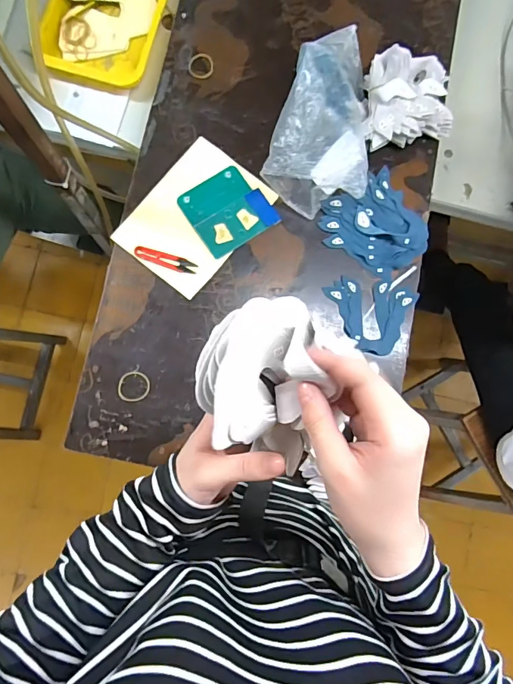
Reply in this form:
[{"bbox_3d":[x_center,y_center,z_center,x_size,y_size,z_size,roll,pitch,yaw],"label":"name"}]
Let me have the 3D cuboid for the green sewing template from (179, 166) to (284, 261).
[{"bbox_3d":[-0.048,-0.219,0.710,0.125,0.004,0.121,-35,87,-9],"label":"green sewing template"}]

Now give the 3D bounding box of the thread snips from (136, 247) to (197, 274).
[{"bbox_3d":[-0.145,-0.131,0.691,0.099,0.004,0.022,16,81,-3],"label":"thread snips"}]

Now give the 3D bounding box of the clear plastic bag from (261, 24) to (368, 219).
[{"bbox_3d":[0.122,-0.363,0.700,0.154,0.096,0.290,18,81,-3],"label":"clear plastic bag"}]

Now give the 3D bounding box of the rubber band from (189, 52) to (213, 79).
[{"bbox_3d":[-0.095,-0.471,0.734,0.042,0.005,0.051,1,82,-5],"label":"rubber band"}]

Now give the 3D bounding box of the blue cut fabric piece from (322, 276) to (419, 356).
[{"bbox_3d":[0.181,-0.049,0.711,0.140,0.010,0.121,21,81,-2],"label":"blue cut fabric piece"}]

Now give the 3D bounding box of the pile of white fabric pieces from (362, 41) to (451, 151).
[{"bbox_3d":[0.254,-0.412,0.713,0.160,0.071,0.136,-15,84,-7],"label":"pile of white fabric pieces"}]

